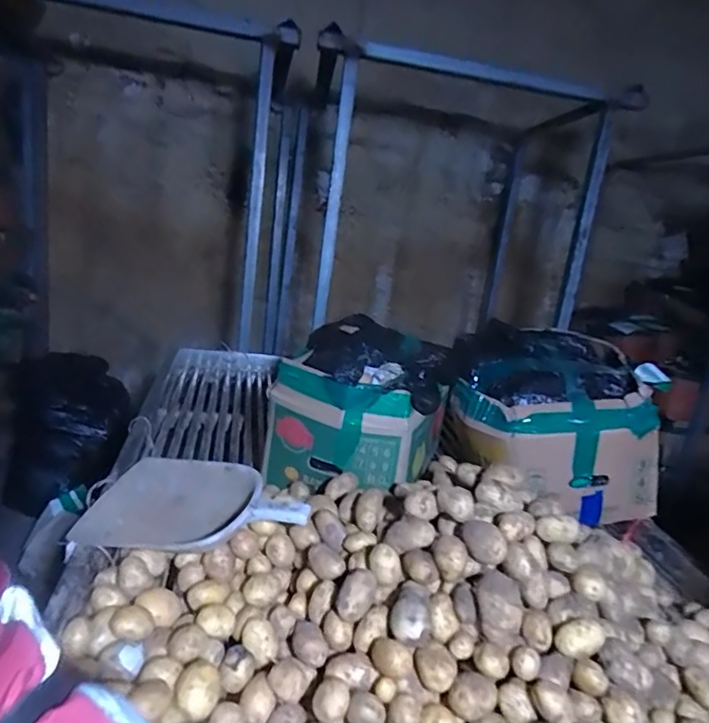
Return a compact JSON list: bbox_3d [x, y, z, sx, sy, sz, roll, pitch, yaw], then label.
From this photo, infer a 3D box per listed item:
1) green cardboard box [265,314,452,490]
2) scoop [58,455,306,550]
[{"bbox_3d":[0.031,0.078,1.072,0.268,0.240,0.378,11,14,16],"label":"green cardboard box"},{"bbox_3d":[-0.226,0.216,0.793,0.315,0.103,0.168,8,13,3],"label":"scoop"}]

